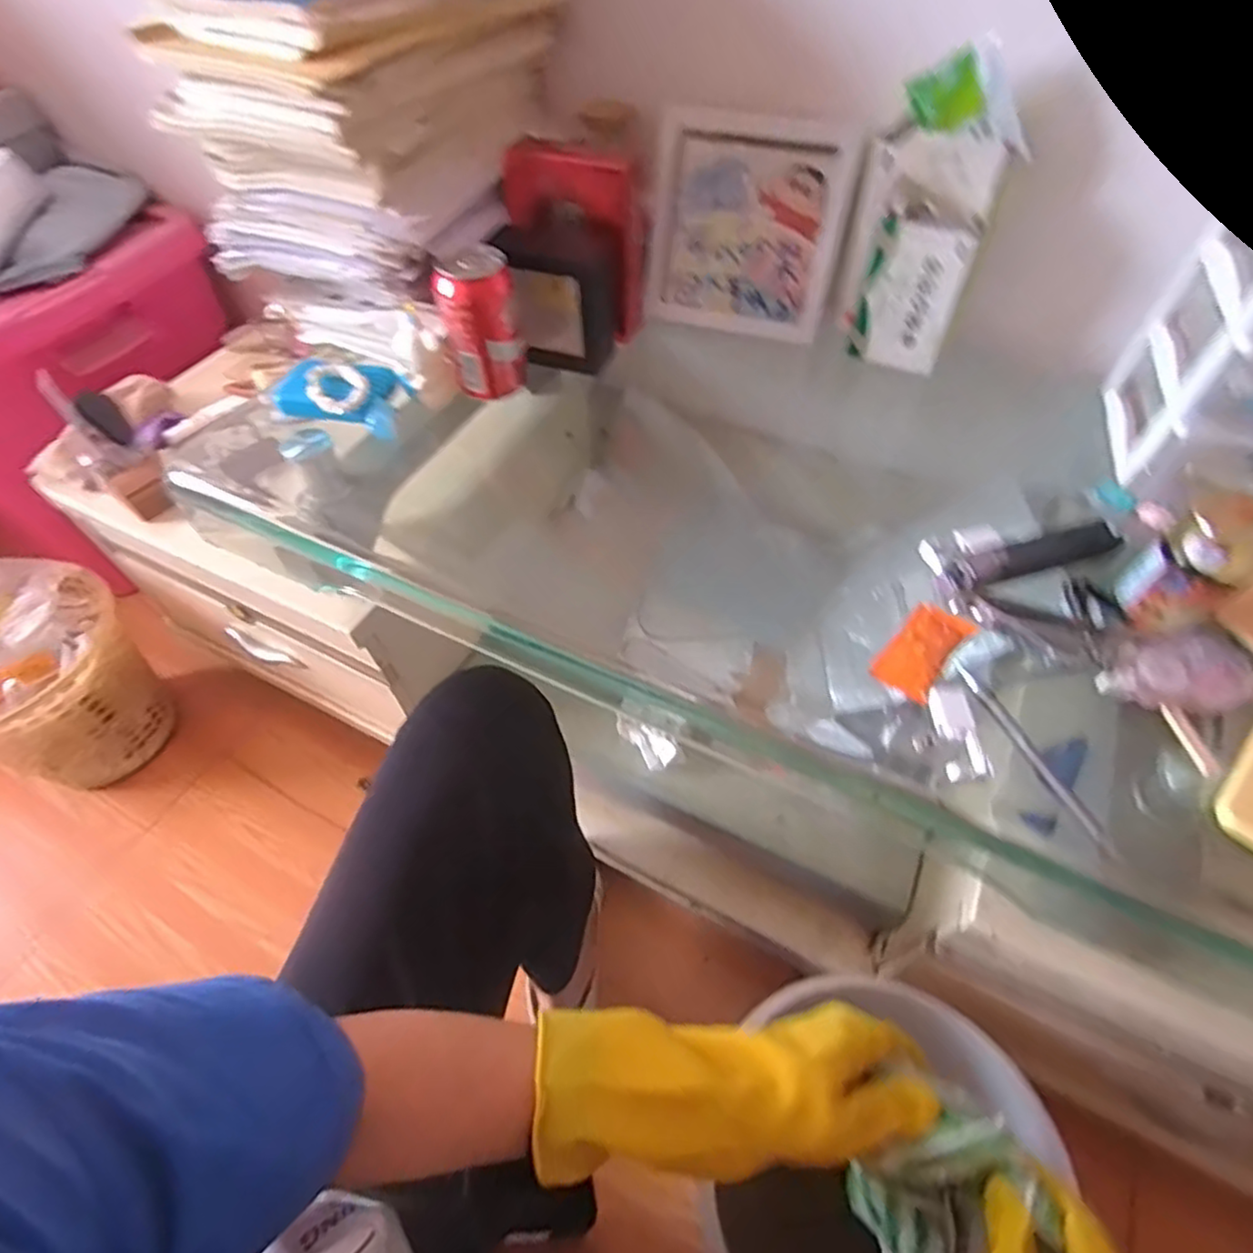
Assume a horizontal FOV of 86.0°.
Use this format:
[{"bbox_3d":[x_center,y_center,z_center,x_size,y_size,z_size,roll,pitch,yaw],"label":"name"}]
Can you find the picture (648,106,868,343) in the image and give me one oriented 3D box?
[{"bbox_3d":[0.112,-0.365,0.627,0.174,0.172,0.019,13,38,8],"label":"picture"}]

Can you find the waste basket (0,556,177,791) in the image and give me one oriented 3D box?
[{"bbox_3d":[-0.750,0.081,0.868,0.211,0.282,0.250,28,59,21],"label":"waste basket"}]

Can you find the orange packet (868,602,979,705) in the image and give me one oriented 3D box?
[{"bbox_3d":[0.195,0.014,0.441,0.038,0.013,0.074,36,62,25],"label":"orange packet"}]

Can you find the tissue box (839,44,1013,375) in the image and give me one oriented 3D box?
[{"bbox_3d":[0.243,-0.331,0.564,0.098,0.200,0.062,18,56,14],"label":"tissue box"}]

